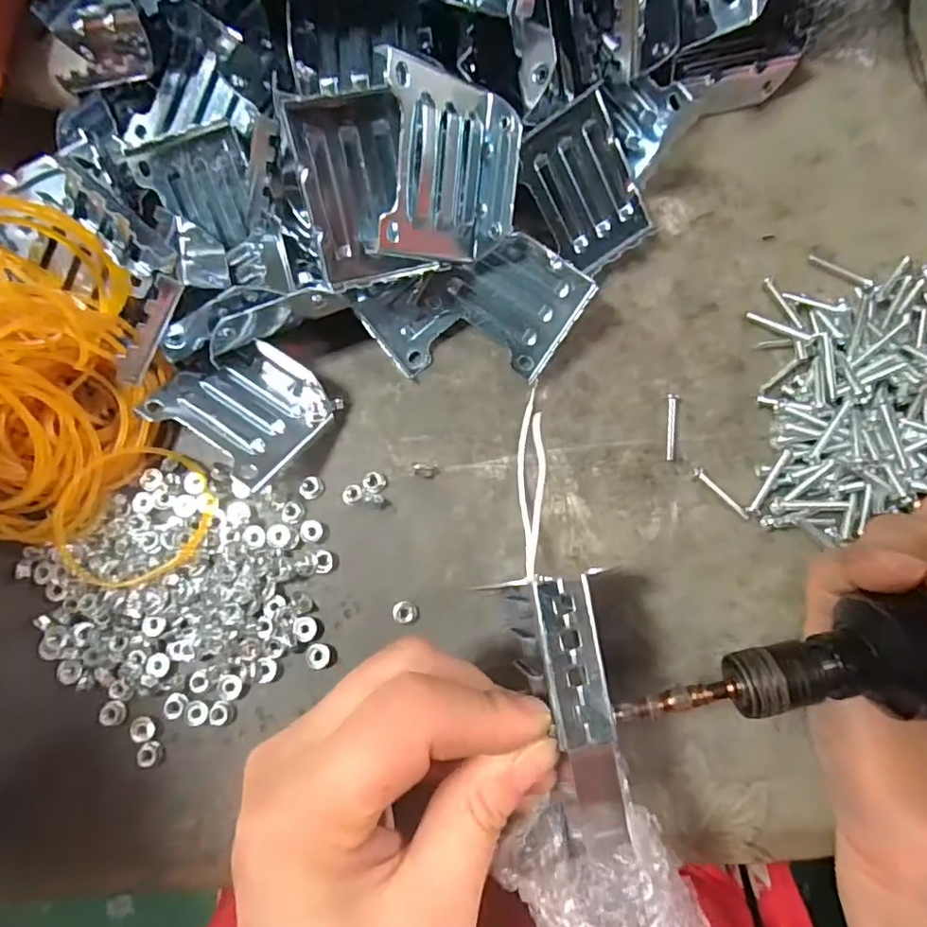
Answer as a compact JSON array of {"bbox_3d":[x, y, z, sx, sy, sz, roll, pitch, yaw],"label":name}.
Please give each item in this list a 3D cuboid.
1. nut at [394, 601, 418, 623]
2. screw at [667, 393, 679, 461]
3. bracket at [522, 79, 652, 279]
[{"bbox_3d":[-0.022,0.057,0.219,0.010,0.006,0.008,14,80,3],"label":"nut"},{"bbox_3d":[0.084,-0.015,0.231,0.004,0.005,0.028,5,80,1],"label":"screw"},{"bbox_3d":[0.049,-0.110,0.229,0.038,0.006,0.059,-34,118,5],"label":"bracket"}]

